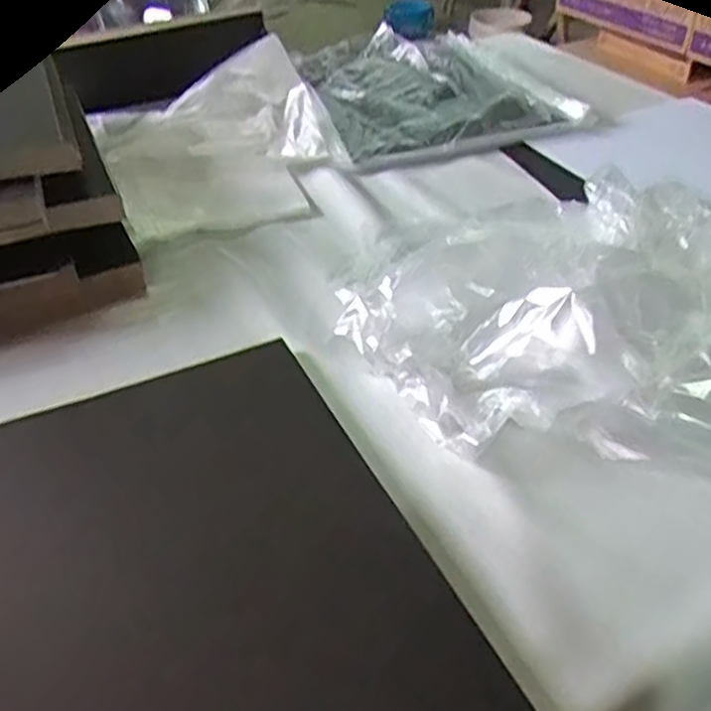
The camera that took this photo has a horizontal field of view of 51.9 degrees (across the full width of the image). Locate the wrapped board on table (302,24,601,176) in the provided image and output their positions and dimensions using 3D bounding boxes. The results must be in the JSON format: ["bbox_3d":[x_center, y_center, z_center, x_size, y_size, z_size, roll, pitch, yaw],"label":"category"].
[{"bbox_3d":[0.135,-0.469,1.281,0.412,0.052,0.476,-11,43,-10],"label":"wrapped board on table"}]

